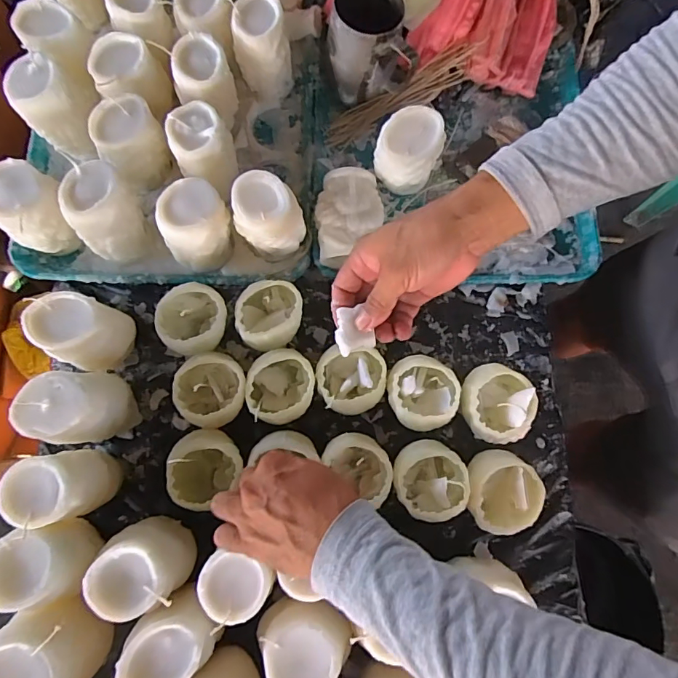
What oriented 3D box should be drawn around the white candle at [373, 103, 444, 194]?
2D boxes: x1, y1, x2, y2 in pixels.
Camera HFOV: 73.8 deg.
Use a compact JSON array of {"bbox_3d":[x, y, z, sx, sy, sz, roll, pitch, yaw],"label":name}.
[{"bbox_3d":[0.076,-0.210,0.508,0.068,0.068,0.061,13,77,2],"label":"white candle"}]

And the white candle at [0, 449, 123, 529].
[{"bbox_3d":[-0.249,0.135,0.418,0.057,0.099,0.059,-19,78,-5],"label":"white candle"}]

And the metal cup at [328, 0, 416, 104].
[{"bbox_3d":[0.041,-0.355,0.544,0.099,0.094,0.083,8,77,1],"label":"metal cup"}]

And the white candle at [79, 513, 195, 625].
[{"bbox_3d":[-0.174,0.202,0.411,0.069,0.086,0.068,0,77,-1],"label":"white candle"}]

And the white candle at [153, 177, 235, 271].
[{"bbox_3d":[-0.152,-0.119,0.498,0.070,0.099,0.064,0,77,-1],"label":"white candle"}]

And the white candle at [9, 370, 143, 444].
[{"bbox_3d":[-0.250,0.068,0.450,0.072,0.114,0.070,-2,77,-1],"label":"white candle"}]

